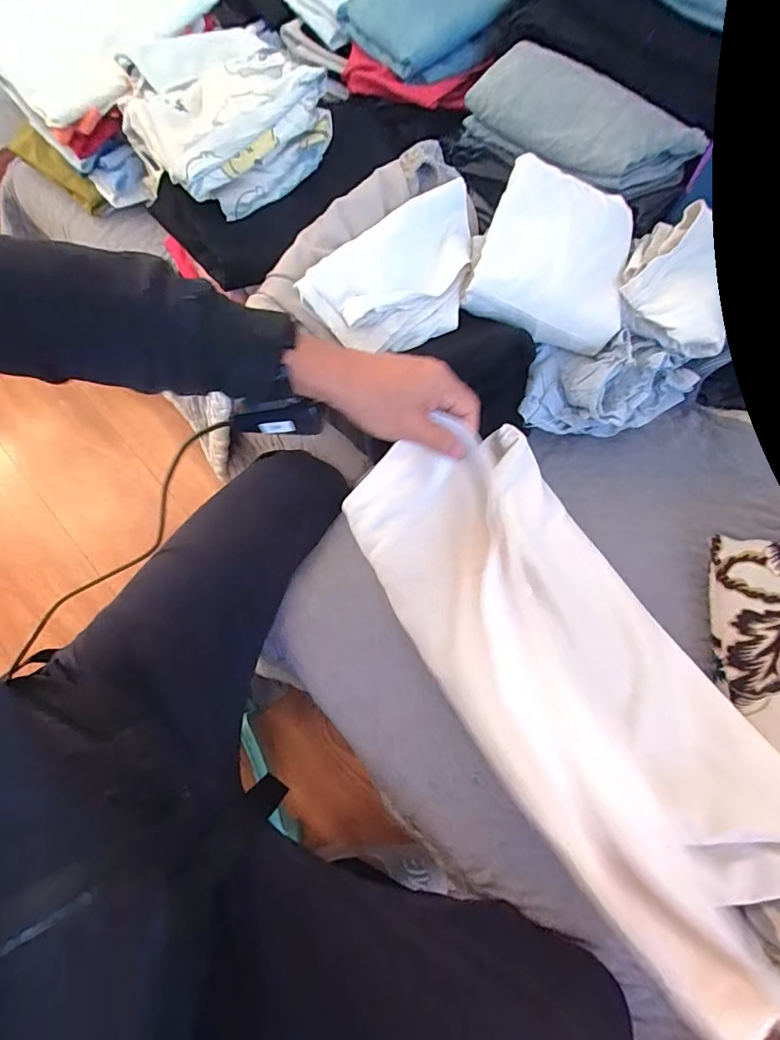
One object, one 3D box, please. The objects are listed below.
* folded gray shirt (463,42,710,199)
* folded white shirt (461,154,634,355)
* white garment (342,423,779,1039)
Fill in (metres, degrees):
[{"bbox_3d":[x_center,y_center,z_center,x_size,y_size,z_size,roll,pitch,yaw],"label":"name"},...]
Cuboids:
[{"bbox_3d":[0.208,-0.443,0.536,0.248,0.058,0.129,36,72,13],"label":"folded gray shirt"},{"bbox_3d":[0.179,-0.274,0.514,0.157,0.101,0.147,18,69,6],"label":"folded white shirt"},{"bbox_3d":[0.156,0.108,0.387,0.206,0.153,0.460,-29,72,-12],"label":"white garment"}]

